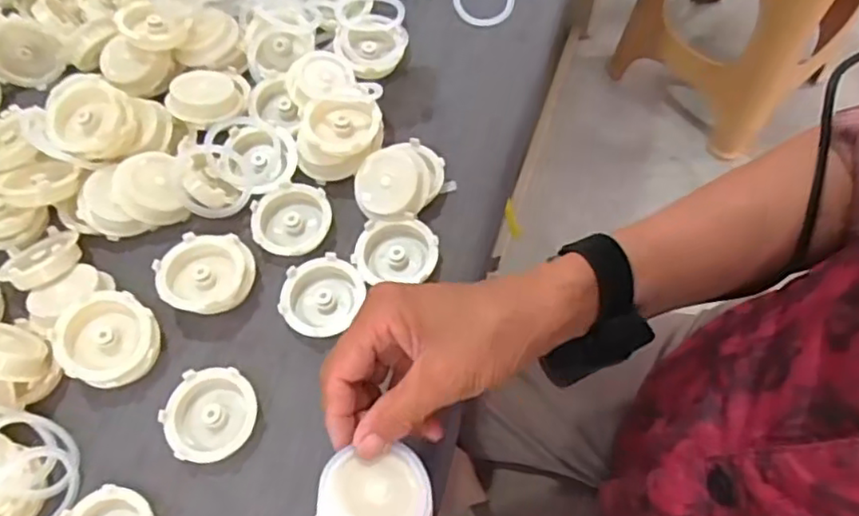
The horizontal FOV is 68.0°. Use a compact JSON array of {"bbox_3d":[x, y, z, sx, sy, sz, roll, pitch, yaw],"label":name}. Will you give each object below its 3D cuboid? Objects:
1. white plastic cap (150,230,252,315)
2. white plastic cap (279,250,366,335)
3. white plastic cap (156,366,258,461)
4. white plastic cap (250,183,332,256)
[{"bbox_3d":[-0.157,0.013,0.448,0.061,0.019,0.061,5,62,-9],"label":"white plastic cap"},{"bbox_3d":[-0.077,0.027,0.449,0.052,0.014,0.057,0,65,1],"label":"white plastic cap"},{"bbox_3d":[-0.142,0.102,0.416,0.054,0.018,0.059,0,65,1],"label":"white plastic cap"},{"bbox_3d":[-0.103,-0.029,0.477,0.057,0.014,0.057,0,65,1],"label":"white plastic cap"}]

